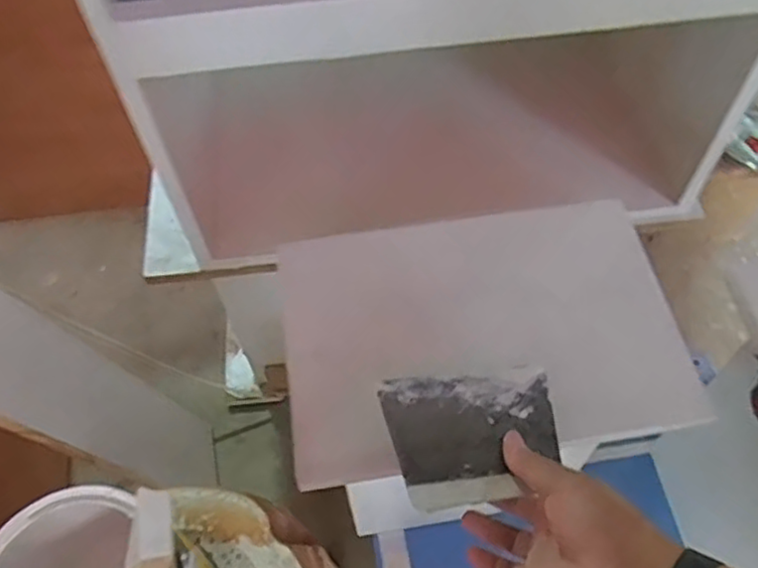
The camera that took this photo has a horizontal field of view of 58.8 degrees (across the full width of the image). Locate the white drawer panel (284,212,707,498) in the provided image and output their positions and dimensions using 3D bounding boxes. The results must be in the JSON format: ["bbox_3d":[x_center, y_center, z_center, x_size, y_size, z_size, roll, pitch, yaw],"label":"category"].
[{"bbox_3d":[0.081,0.041,0.585,0.325,0.022,0.211,-11,67,7],"label":"white drawer panel"}]

